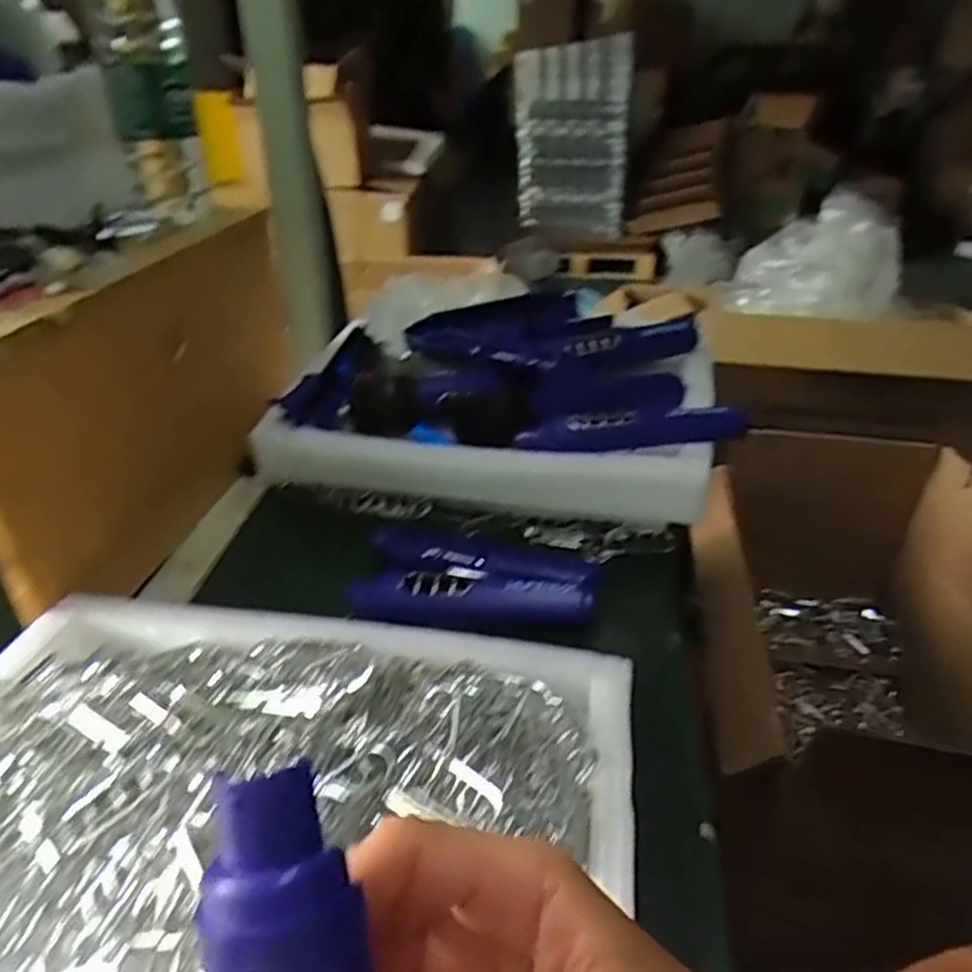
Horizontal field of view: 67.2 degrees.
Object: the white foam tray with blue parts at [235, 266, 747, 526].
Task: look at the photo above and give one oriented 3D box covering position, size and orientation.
[{"bbox_3d":[0.028,-0.107,0.683,0.364,0.086,0.352,6,33,9],"label":"white foam tray with blue parts"}]

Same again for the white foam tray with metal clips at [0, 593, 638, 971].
[{"bbox_3d":[-0.114,0.152,0.316,0.351,0.044,0.286,6,33,8],"label":"white foam tray with metal clips"}]

